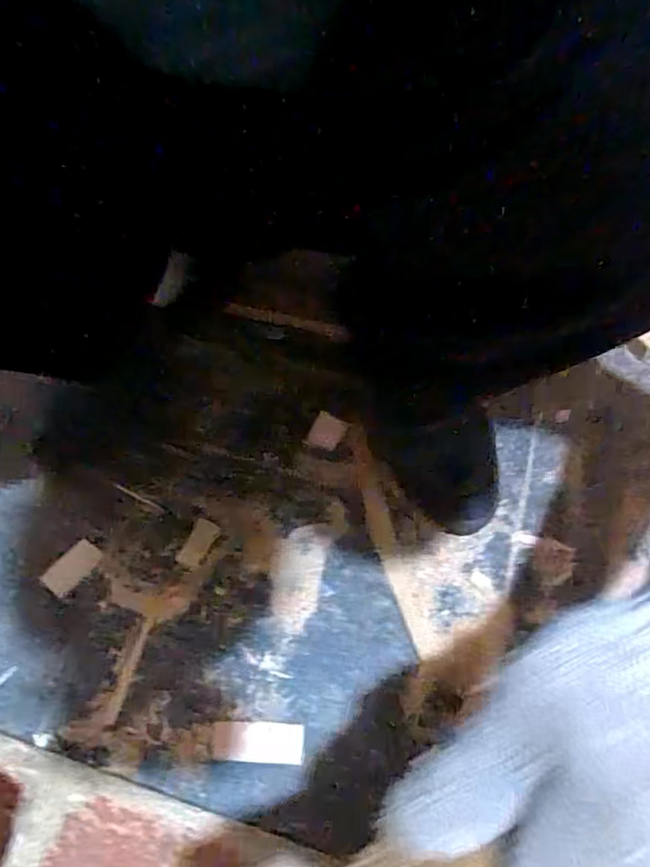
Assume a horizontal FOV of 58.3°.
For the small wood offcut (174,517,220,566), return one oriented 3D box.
[{"bbox_3d":[-0.105,0.090,0.483,0.020,0.004,0.040,21,61,16],"label":"small wood offcut"}]

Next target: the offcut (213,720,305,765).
[{"bbox_3d":[-0.047,0.214,0.406,0.063,0.004,0.025,1,58,4],"label":"offcut"}]

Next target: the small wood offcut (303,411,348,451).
[{"bbox_3d":[0.001,-0.001,0.530,0.028,0.006,0.034,29,78,13],"label":"small wood offcut"}]

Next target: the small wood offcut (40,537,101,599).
[{"bbox_3d":[-0.206,0.109,0.474,0.028,0.005,0.045,38,67,24],"label":"small wood offcut"}]

